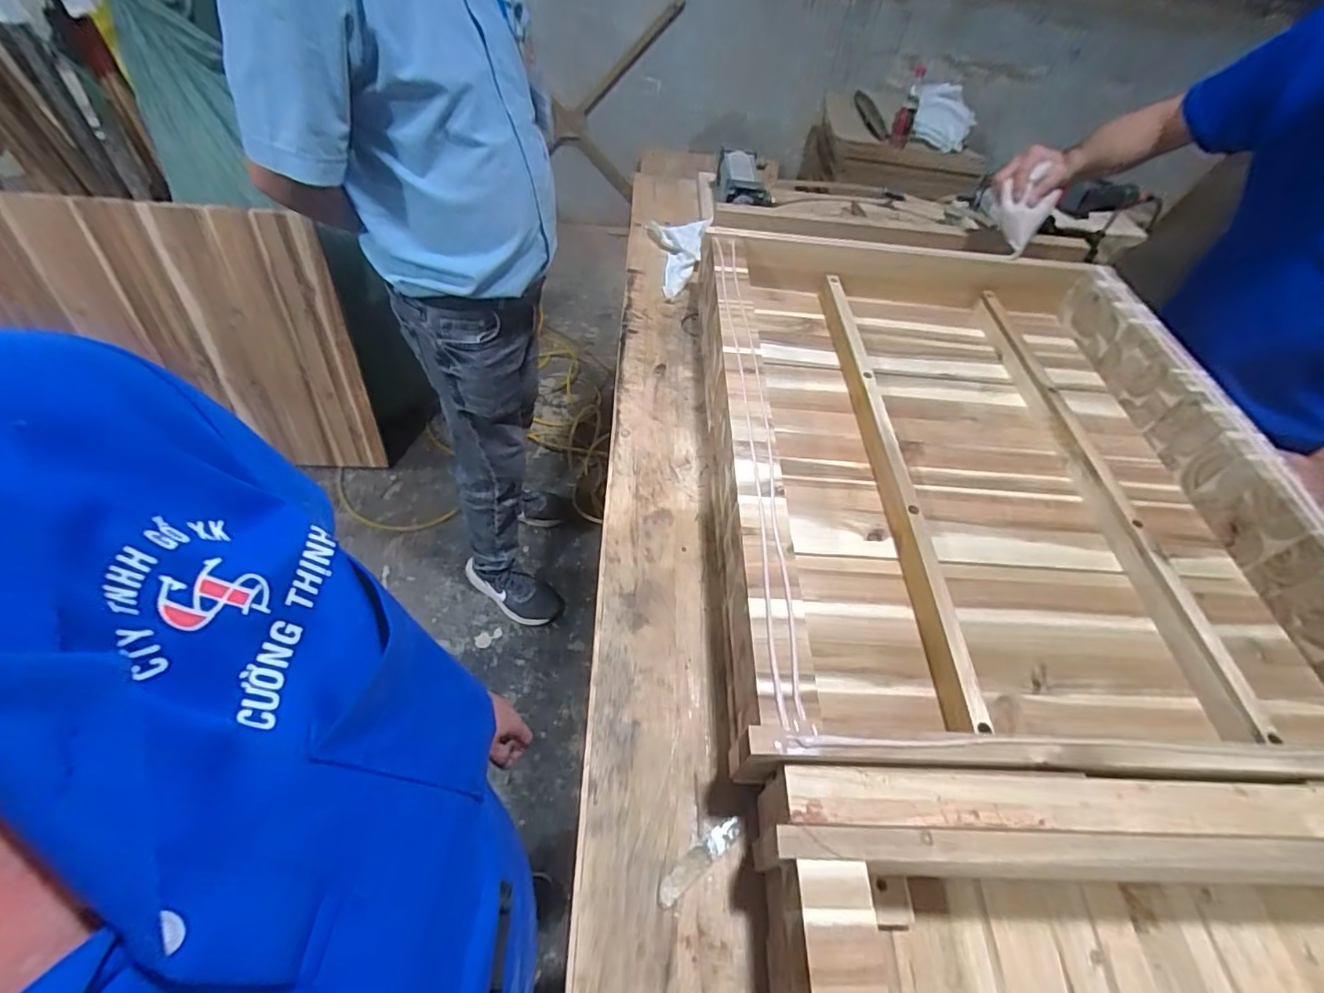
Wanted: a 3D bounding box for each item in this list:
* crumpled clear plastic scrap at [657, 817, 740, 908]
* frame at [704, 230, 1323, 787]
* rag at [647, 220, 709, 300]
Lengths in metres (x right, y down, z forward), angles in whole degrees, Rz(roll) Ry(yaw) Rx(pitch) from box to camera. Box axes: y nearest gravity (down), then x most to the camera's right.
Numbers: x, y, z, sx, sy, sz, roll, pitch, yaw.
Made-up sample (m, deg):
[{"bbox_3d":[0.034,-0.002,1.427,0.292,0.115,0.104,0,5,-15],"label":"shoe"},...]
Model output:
[{"bbox_3d":[0.032,0.311,0.483,0.090,0.005,0.018,-31,60,-25],"label":"crumpled clear plastic scrap"},{"bbox_3d":[0.414,-0.072,0.744,0.687,0.114,0.826,3,52,-2],"label":"frame"},{"bbox_3d":[0.037,-0.461,1.073,0.120,0.035,0.240,1,52,-6],"label":"rag"}]

